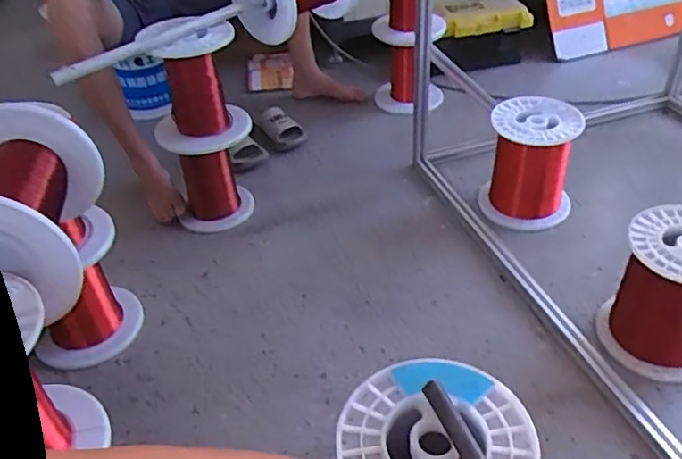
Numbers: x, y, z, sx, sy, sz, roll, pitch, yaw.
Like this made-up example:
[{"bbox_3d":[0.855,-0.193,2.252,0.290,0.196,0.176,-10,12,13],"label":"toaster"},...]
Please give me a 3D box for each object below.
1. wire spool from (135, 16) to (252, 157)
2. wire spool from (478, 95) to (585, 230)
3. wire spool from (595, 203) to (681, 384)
[{"bbox_3d":[-0.330,-0.320,1.387,0.208,0.270,0.179,-12,40,-10],"label":"wire spool"},{"bbox_3d":[0.443,-0.159,1.445,0.197,0.244,0.195,-2,40,2],"label":"wire spool"},{"bbox_3d":[0.593,0.115,1.102,0.196,0.245,0.212,-2,40,2],"label":"wire spool"}]

